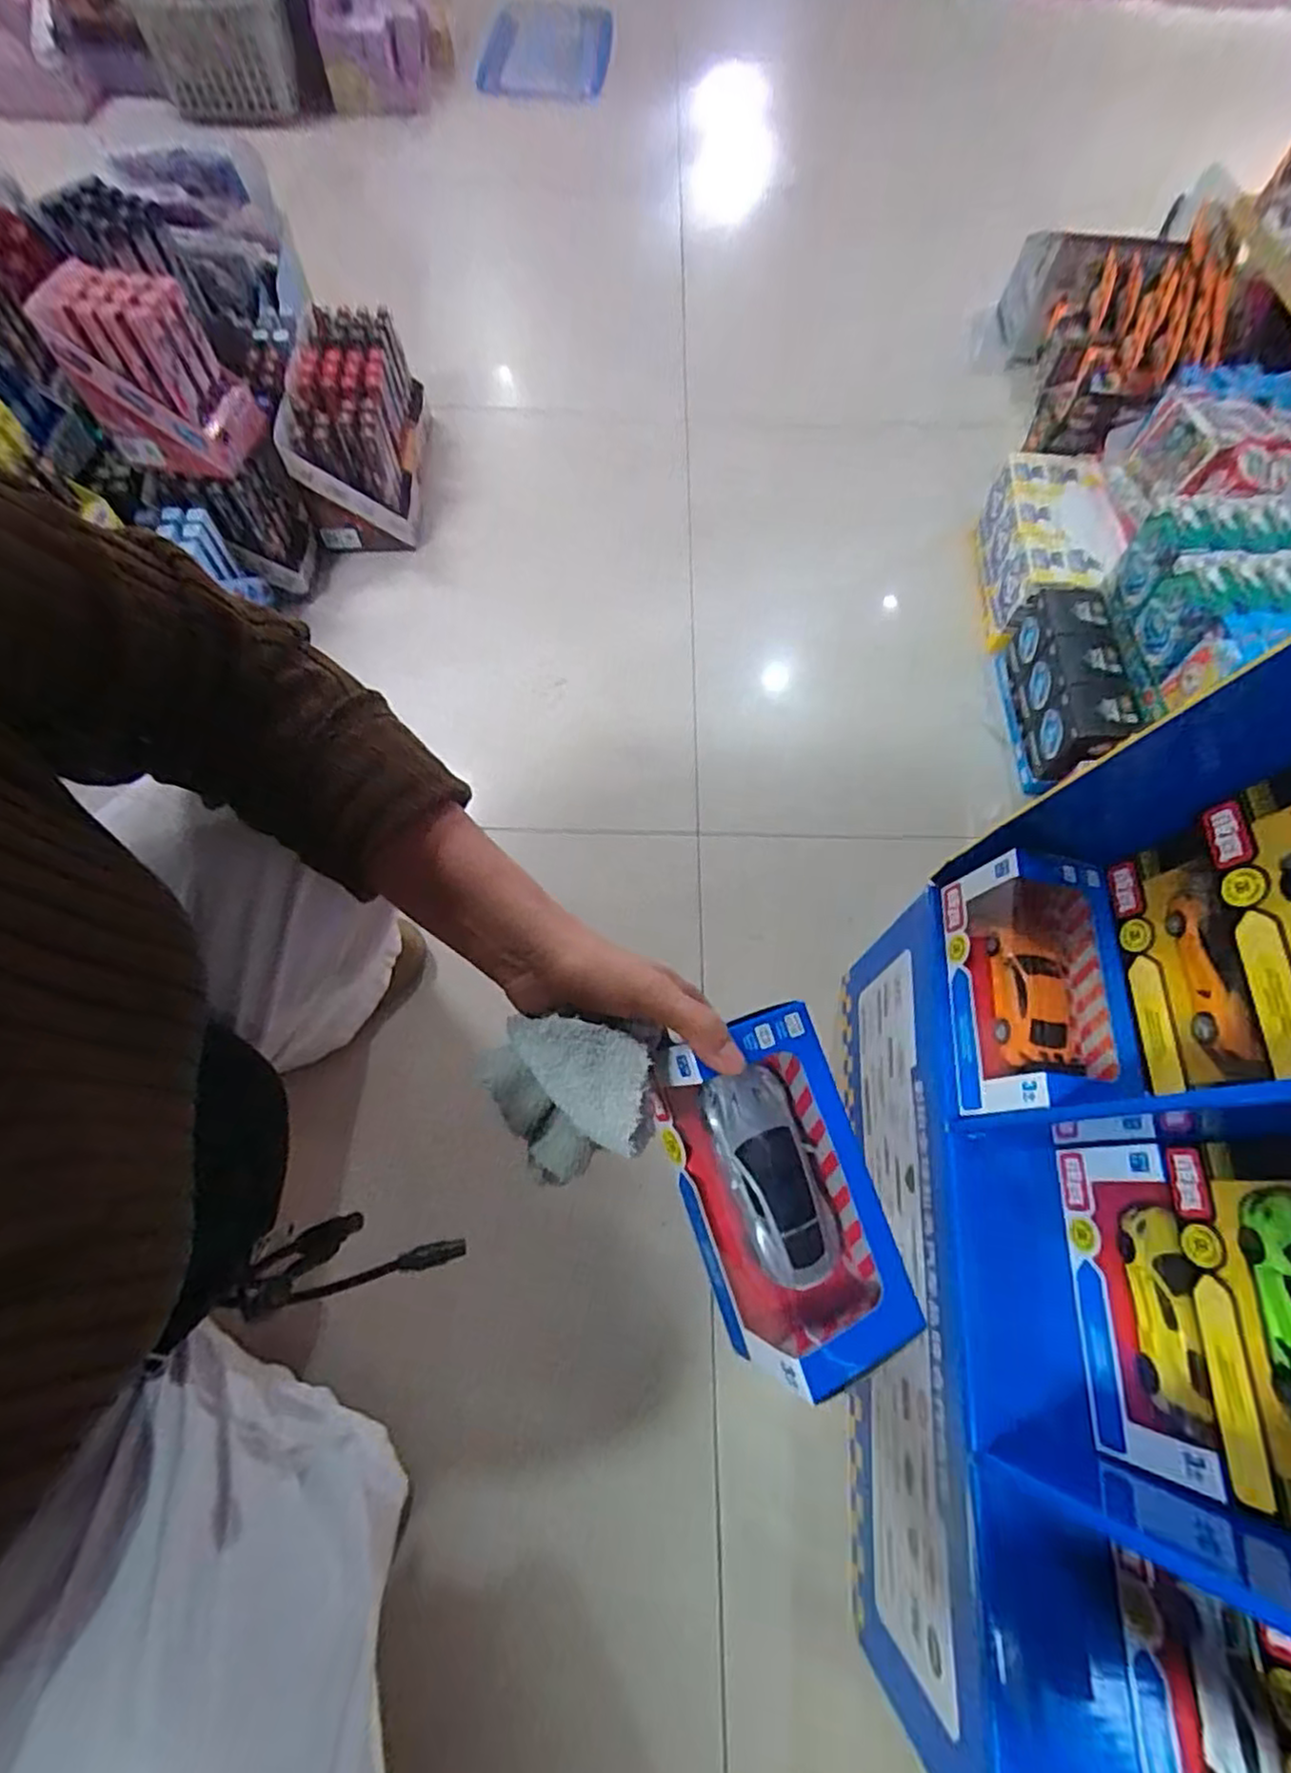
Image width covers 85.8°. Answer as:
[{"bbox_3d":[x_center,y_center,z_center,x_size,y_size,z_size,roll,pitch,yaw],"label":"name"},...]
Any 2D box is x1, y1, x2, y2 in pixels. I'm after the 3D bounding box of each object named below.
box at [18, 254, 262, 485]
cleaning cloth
[{"bbox_3d":[-0.563,-0.588,0.796,0.154,0.165,0.110,5,65,1],"label":"box"},{"bbox_3d":[-0.041,0.109,0.350,0.087,0.067,0.069,11,65,4],"label":"cleaning cloth"}]

